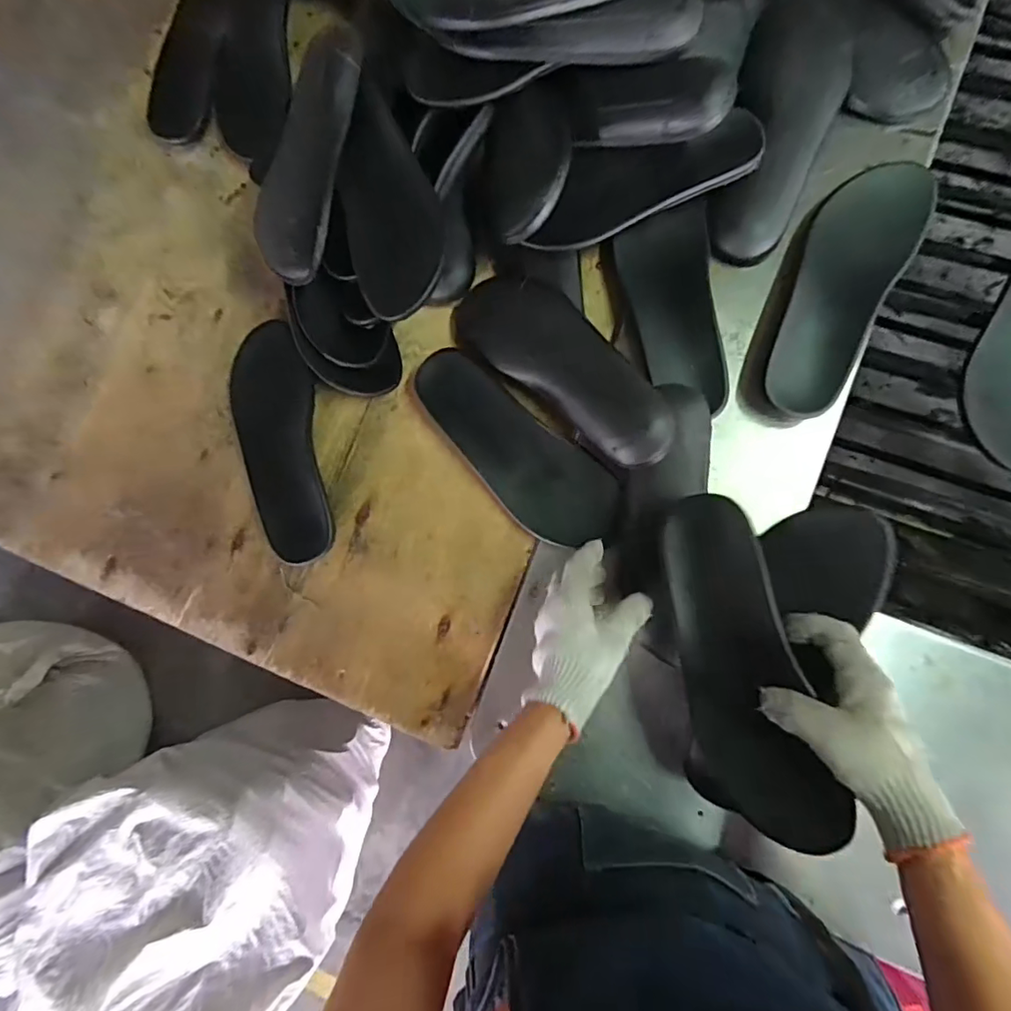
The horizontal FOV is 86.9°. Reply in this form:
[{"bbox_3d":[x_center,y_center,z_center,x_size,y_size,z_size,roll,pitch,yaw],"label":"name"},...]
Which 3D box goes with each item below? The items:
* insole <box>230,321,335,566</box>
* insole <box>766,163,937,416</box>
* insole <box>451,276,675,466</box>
[{"bbox_3d":[-0.250,-0.068,0.587,0.092,0.031,0.263,-13,84,6],"label":"insole"},{"bbox_3d":[0.334,-0.221,0.523,0.100,0.043,0.278,27,89,9],"label":"insole"},{"bbox_3d":[0.055,-0.148,0.531,0.268,0.038,0.090,41,91,9],"label":"insole"}]

